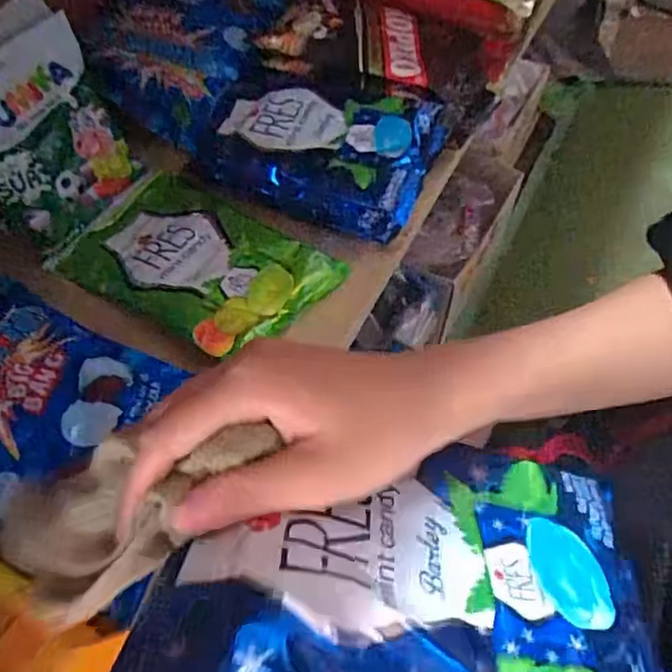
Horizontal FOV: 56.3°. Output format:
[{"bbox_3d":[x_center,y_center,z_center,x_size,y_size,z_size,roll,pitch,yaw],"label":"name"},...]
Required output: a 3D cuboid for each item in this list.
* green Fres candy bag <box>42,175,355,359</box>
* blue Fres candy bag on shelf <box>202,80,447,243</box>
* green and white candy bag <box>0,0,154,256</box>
[{"bbox_3d":[-0.114,-0.062,0.526,0.215,0.026,0.139,27,61,17],"label":"green Fres candy bag"},{"bbox_3d":[-0.021,-0.170,0.561,0.211,0.047,0.150,11,57,7],"label":"blue Fres candy bag on shelf"},{"bbox_3d":[-0.240,-0.170,0.511,0.022,0.163,0.129,6,48,46],"label":"green and white candy bag"}]

